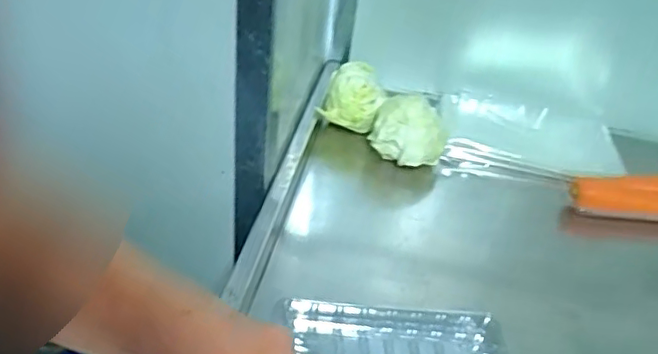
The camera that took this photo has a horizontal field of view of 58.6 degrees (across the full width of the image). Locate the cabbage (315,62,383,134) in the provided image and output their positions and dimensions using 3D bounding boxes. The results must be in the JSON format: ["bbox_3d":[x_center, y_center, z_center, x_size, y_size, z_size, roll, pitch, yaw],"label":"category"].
[{"bbox_3d":[0.038,-0.128,0.923,0.096,0.074,0.111,13,37,7],"label":"cabbage"}]

